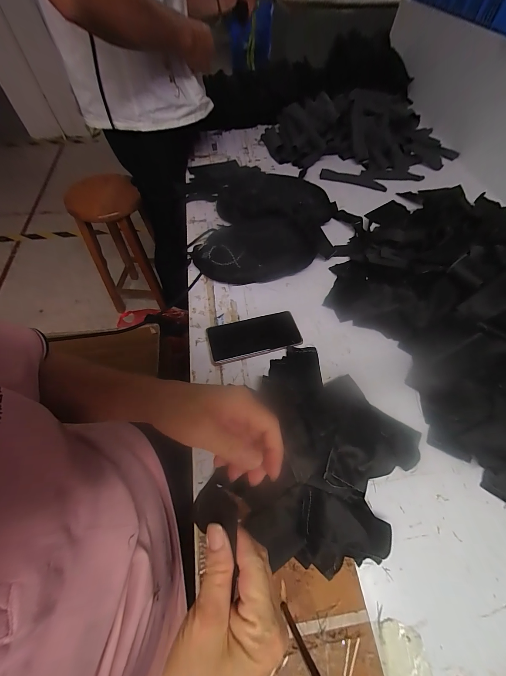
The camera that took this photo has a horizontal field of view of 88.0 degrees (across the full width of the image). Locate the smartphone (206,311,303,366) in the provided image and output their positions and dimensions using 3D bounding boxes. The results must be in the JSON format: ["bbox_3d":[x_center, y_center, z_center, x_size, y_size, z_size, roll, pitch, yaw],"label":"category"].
[{"bbox_3d":[0.002,-0.002,0.467,0.160,0.011,0.077,-11,60,-9],"label":"smartphone"}]

